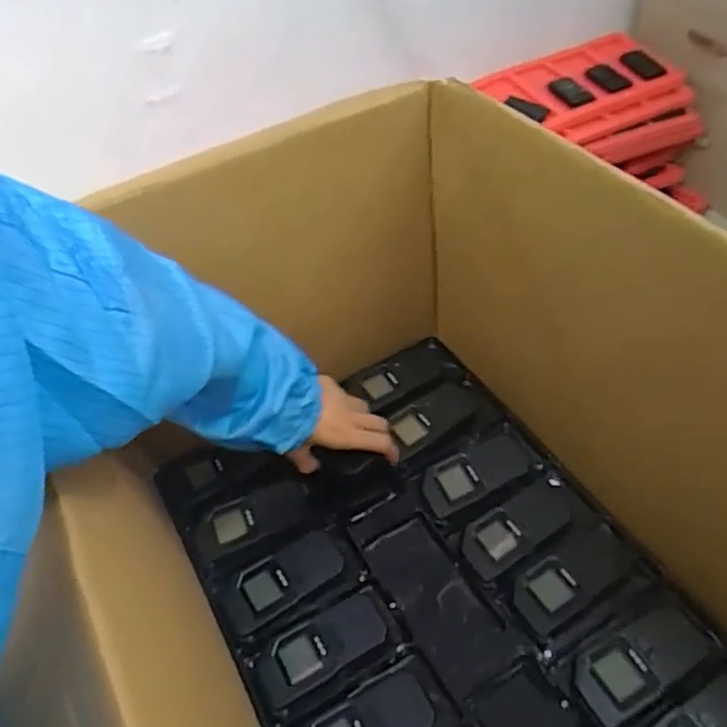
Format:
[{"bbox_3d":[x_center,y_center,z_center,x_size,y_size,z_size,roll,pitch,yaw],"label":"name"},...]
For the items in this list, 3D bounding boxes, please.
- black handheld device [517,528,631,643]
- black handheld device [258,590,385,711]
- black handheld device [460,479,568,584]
[{"bbox_3d":[0.191,0.196,0.581,0.119,0.025,0.062,-26,50,-18],"label":"black handheld device"},{"bbox_3d":[-0.034,0.248,0.556,0.117,0.016,0.051,-26,51,-18],"label":"black handheld device"},{"bbox_3d":[0.152,0.159,0.615,0.119,0.020,0.055,-29,51,-20],"label":"black handheld device"}]

